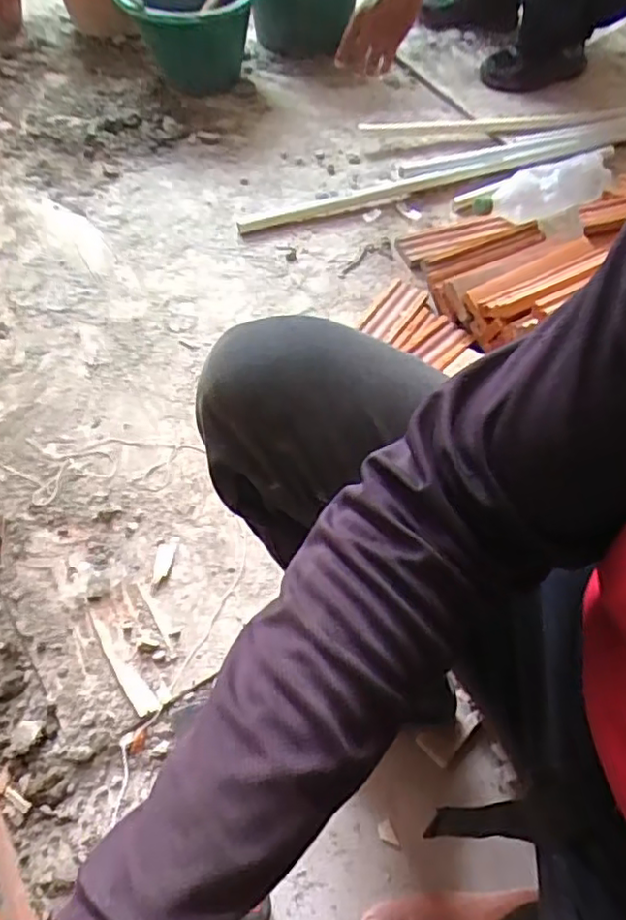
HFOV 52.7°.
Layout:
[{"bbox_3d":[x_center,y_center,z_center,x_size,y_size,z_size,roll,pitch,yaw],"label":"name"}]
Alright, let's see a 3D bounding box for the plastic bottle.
[{"bbox_3d":[0.421,-0.479,1.111,0.326,0.056,0.101,-24,62,-16],"label":"plastic bottle"}]

